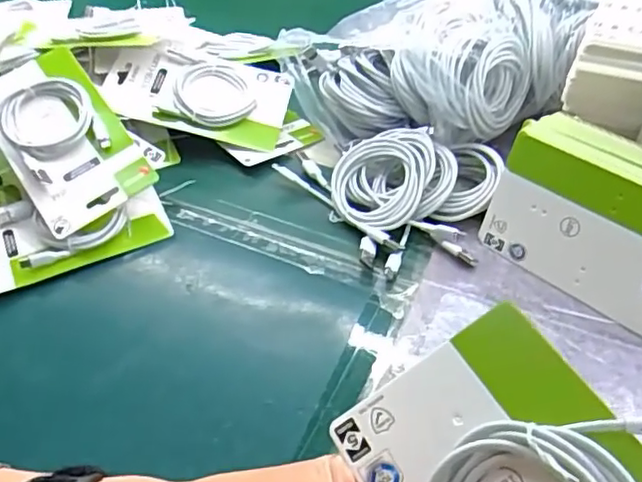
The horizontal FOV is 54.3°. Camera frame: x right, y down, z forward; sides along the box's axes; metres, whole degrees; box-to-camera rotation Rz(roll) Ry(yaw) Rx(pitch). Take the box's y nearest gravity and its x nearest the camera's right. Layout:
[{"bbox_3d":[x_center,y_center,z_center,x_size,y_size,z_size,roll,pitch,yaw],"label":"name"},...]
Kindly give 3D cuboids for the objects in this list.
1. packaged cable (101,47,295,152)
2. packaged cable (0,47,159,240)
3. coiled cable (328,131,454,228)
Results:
[{"bbox_3d":[-0.124,-0.152,0.634,0.177,0.027,0.095,16,68,-3],"label":"packaged cable"},{"bbox_3d":[-0.238,-0.097,0.562,0.097,0.024,0.183,-34,72,-14],"label":"packaged cable"},{"bbox_3d":[0.064,-0.052,0.559,0.106,0.034,0.094,-38,61,-5],"label":"coiled cable"}]

